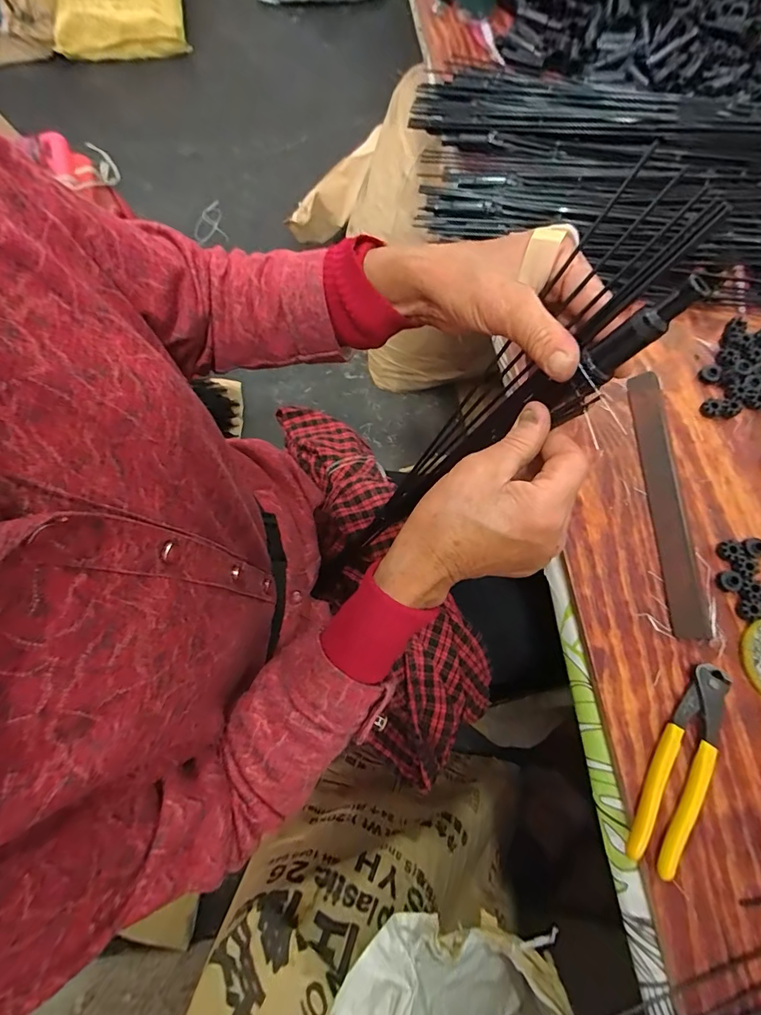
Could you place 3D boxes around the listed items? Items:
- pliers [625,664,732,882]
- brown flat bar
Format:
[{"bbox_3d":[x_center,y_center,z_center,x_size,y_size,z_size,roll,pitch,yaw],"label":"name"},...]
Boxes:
[{"bbox_3d":[0.247,0.208,0.365,0.040,0.013,0.163,29,74,9],"label":"pliers"},{"bbox_3d":[0.278,-0.013,0.439,0.034,0.010,0.267,1,72,0],"label":"brown flat bar"}]

